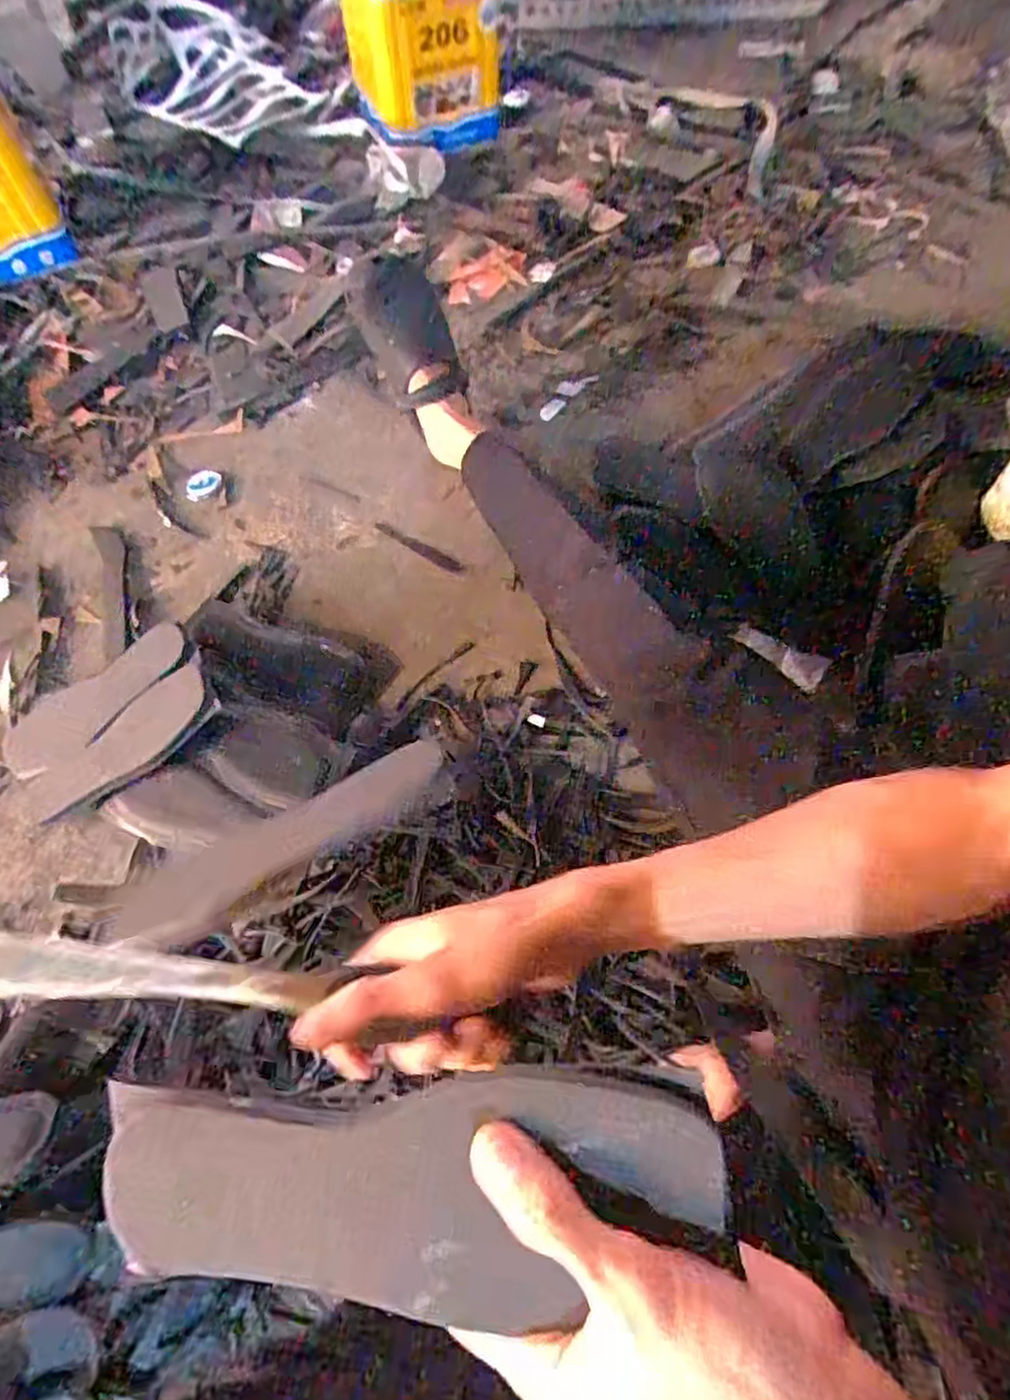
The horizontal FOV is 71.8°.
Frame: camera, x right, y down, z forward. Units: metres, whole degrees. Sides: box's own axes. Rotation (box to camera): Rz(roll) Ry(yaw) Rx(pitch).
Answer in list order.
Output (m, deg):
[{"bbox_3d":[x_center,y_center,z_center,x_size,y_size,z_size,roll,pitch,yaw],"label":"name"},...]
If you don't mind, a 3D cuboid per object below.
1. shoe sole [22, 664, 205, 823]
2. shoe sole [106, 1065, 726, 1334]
[{"bbox_3d":[-0.420,0.053,0.766,0.233,0.027,0.072,-35,64,2],"label":"shoe sole"},{"bbox_3d":[-0.039,0.187,0.266,0.234,0.020,0.082,-10,82,9],"label":"shoe sole"}]

